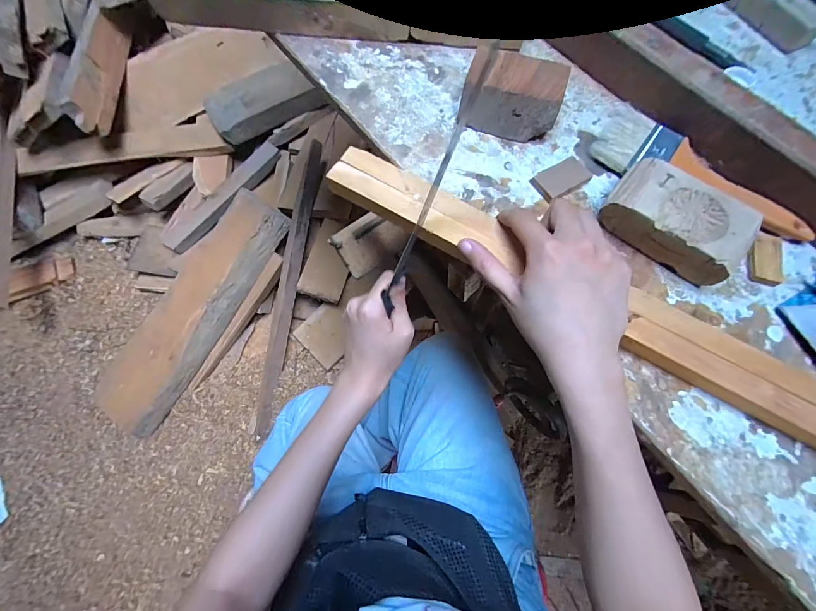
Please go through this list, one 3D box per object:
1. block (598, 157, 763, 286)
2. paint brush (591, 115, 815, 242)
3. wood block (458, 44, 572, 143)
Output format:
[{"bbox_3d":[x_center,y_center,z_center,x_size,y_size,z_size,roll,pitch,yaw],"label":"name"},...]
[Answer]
[{"bbox_3d":[0.217,-0.071,0.288,0.100,0.031,0.061,39,75,12],"label":"block"},{"bbox_3d":[0.257,-0.110,0.317,0.182,0.012,0.068,39,75,12],"label":"paint brush"},{"bbox_3d":[0.099,-0.200,0.338,0.087,0.032,0.071,17,71,5],"label":"wood block"}]

